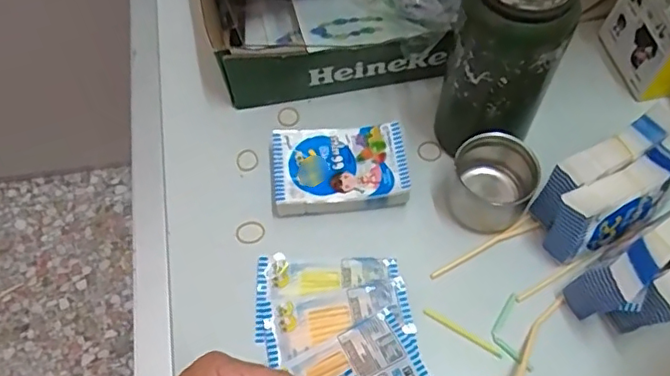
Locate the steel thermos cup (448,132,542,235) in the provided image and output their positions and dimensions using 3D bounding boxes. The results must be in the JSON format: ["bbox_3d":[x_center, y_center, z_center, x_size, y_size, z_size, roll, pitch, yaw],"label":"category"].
[{"bbox_3d":[0.118,-0.002,0.447,0.060,0.056,0.060,-1,59,1],"label":"steel thermos cup"}]

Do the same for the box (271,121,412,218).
[{"bbox_3d":[0.003,-0.017,0.470,0.104,0.018,0.071,-5,59,-2],"label":"box"}]

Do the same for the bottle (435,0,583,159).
[{"bbox_3d":[0.117,-0.095,0.407,0.067,0.177,0.059,-14,60,-7],"label":"bottle"}]

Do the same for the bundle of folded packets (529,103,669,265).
[{"bbox_3d":[0.202,0.004,0.430,0.114,0.073,0.057,-27,62,-14],"label":"bundle of folded packets"}]

